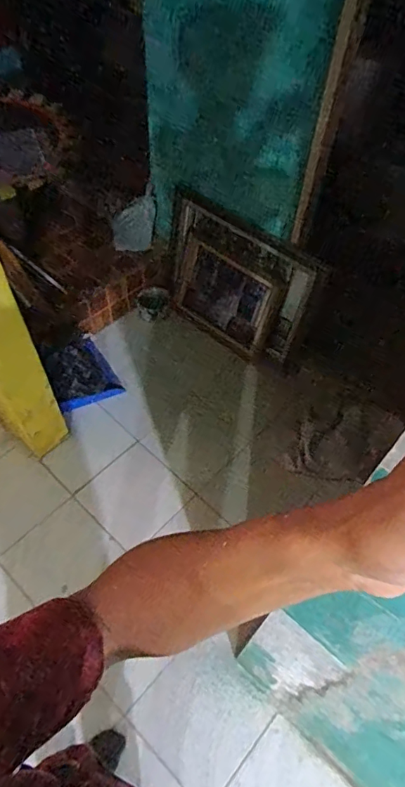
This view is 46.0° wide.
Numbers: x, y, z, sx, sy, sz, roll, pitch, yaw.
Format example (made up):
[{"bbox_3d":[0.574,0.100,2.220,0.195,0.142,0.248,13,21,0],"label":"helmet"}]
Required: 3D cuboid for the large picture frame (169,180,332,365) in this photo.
[{"bbox_3d":[0.119,-0.449,1.927,0.691,0.477,0.069,34,30,18],"label":"large picture frame"}]

